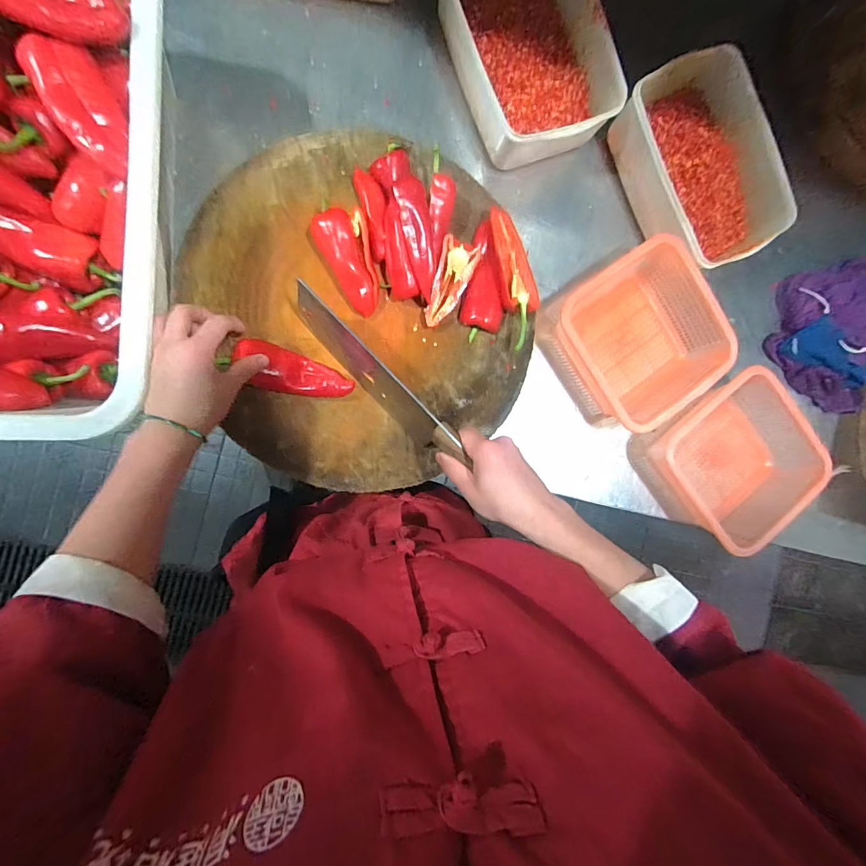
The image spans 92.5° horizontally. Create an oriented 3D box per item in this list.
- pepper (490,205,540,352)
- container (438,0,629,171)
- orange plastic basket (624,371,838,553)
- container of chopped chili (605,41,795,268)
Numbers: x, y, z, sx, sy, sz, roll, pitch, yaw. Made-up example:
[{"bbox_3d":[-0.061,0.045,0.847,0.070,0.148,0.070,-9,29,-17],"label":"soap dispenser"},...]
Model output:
[{"bbox_3d":[0.104,-0.191,0.504,0.050,0.024,0.169,-10,92,-8],"label":"pepper"},{"bbox_3d":[0.118,-0.509,0.546,0.180,0.083,0.272,-22,94,-7],"label":"container"},{"bbox_3d":[0.441,0.044,0.610,0.203,0.095,0.221,-37,96,-6],"label":"orange plastic basket"},{"bbox_3d":[0.369,-0.373,0.586,0.176,0.083,0.265,-26,94,-7],"label":"container of chopped chili"}]

